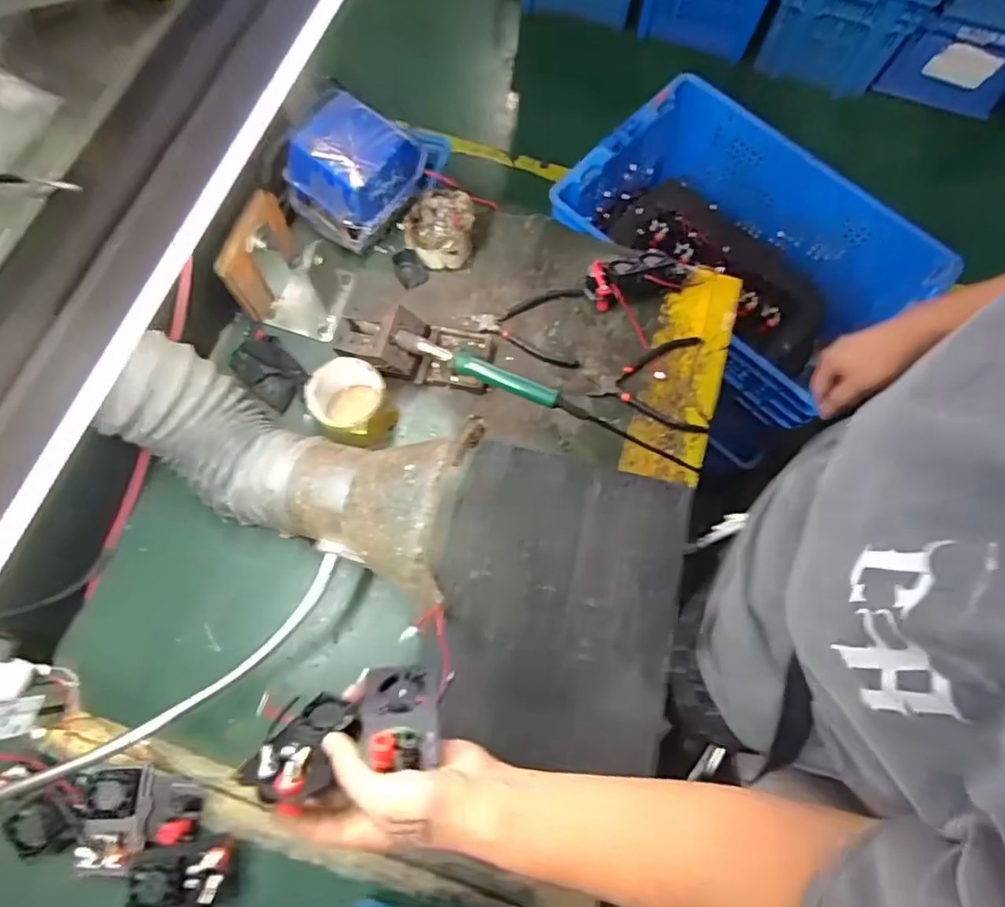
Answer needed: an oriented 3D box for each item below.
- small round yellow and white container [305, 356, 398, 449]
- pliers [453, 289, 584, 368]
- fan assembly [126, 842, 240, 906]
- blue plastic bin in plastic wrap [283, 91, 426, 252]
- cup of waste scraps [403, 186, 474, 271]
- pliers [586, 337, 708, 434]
[{"bbox_3d":[-0.172,-0.056,0.650,0.083,0.072,0.079,0,72,-1],"label":"small round yellow and white container"},{"bbox_3d":[0.022,-0.169,0.721,0.156,0.011,0.109,6,72,1],"label":"pliers"},{"bbox_3d":[-0.295,0.392,0.520,0.087,0.031,0.051,-3,72,-2],"label":"fan assembly"},{"bbox_3d":[-0.176,-0.343,0.679,0.109,0.114,0.144,40,76,11],"label":"blue plastic bin in plastic wrap"},{"bbox_3d":[-0.079,-0.291,0.733,0.089,0.059,0.086,0,72,-1],"label":"cup of waste scraps"},{"bbox_3d":[0.182,-0.087,0.701,0.136,0.009,0.127,1,72,-1],"label":"pliers"}]

